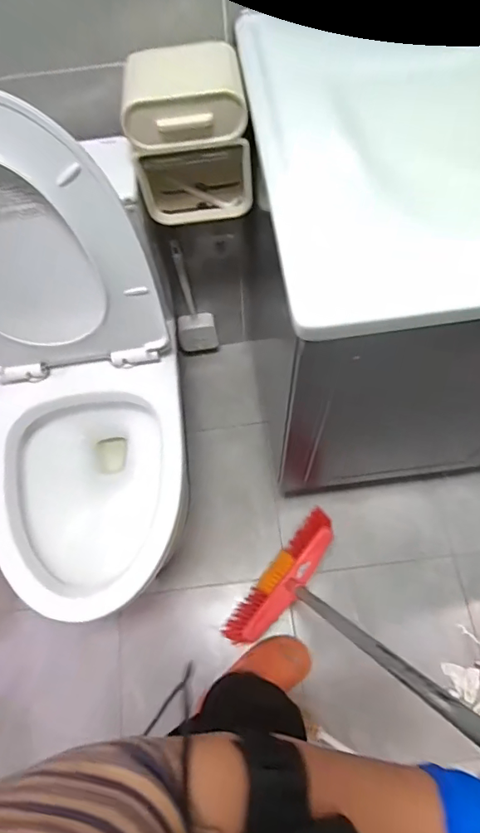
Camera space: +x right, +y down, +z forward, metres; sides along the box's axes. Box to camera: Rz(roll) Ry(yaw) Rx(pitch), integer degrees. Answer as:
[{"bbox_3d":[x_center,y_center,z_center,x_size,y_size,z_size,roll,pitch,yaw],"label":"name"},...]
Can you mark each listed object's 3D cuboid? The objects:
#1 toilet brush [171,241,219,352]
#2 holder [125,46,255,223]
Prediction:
[{"bbox_3d":[-0.116,-0.276,1.182,0.094,0.355,0.072,0,66,2],"label":"toilet brush"},{"bbox_3d":[-0.075,-0.423,0.759,0.169,0.219,0.116,-5,66,0],"label":"holder"}]

